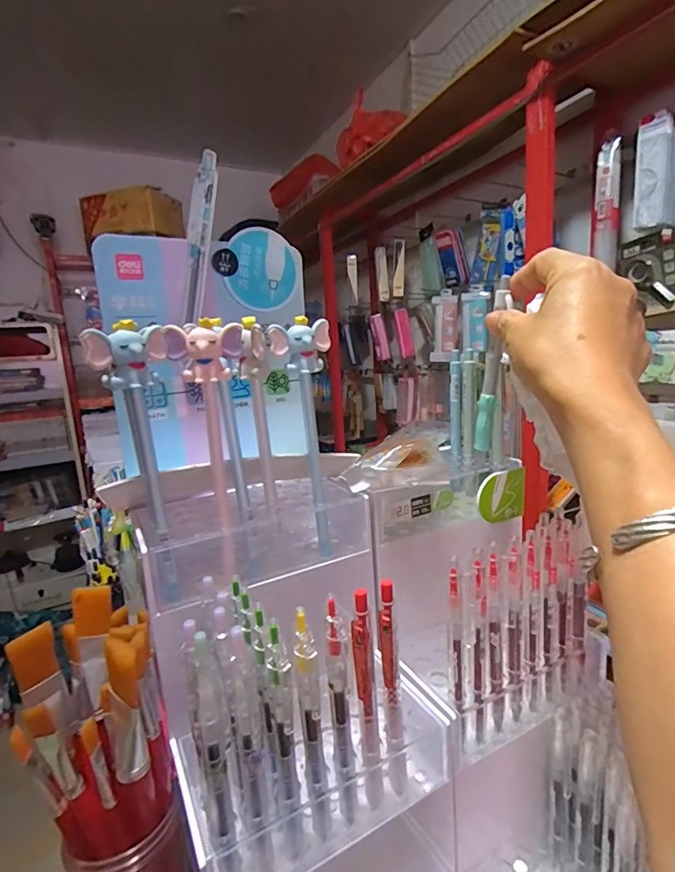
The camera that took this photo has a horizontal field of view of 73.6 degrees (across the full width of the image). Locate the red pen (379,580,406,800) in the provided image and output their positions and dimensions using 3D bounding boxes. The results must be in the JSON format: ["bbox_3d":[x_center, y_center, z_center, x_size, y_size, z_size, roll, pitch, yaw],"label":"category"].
[{"bbox_3d":[0.032,0.144,0.259,0.010,0.127,0.012,-2,11,10],"label":"red pen"}]

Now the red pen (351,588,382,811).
[{"bbox_3d":[0.016,0.149,0.251,0.011,0.132,0.011,-3,10,5],"label":"red pen"}]

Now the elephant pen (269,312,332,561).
[{"bbox_3d":[-0.018,0.005,0.296,0.028,0.156,0.030,-1,11,14],"label":"elephant pen"}]

